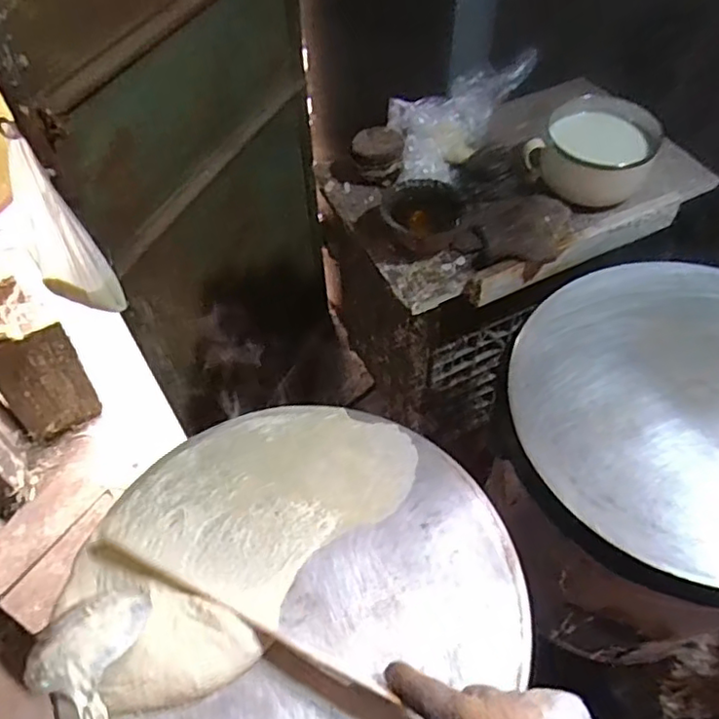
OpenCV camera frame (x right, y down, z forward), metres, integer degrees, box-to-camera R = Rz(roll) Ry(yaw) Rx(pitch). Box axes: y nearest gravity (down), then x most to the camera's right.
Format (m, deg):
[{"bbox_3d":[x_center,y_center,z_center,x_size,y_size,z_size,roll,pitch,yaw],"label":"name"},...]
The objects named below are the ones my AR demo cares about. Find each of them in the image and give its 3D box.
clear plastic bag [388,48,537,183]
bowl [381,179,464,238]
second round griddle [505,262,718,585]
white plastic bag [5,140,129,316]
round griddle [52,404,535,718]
[{"bbox_3d":[0.147,-0.353,0.890,0.260,0.102,0.109,-39,59,-9],"label":"clear plastic bag"},{"bbox_3d":[0.083,-0.195,0.826,0.100,0.051,0.103,0,53,0],"label":"bowl"},{"bbox_3d":[0.364,0.038,0.654,0.379,0.030,0.379,0,53,0],"label":"second round griddle"},{"bbox_3d":[-0.416,-0.169,0.864,0.096,0.251,0.074,30,58,20],"label":"white plastic bag"},{"bbox_3d":[-0.046,0.199,0.525,0.355,0.039,0.375,-1,53,1],"label":"round griddle"}]

